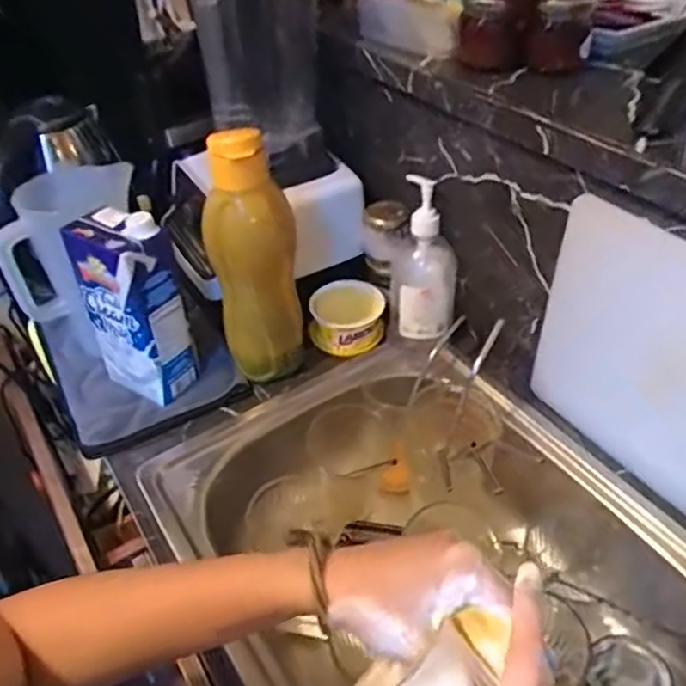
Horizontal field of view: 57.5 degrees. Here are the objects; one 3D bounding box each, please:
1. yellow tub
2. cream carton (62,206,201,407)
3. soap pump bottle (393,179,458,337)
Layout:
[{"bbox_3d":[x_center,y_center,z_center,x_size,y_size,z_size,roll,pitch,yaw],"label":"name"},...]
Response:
[{"bbox_3d":[0.004,-0.031,0.750,0.085,0.052,0.076,-4,42,-1],"label":"yellow tub"},{"bbox_3d":[-0.211,-0.035,0.637,0.081,0.190,0.070,24,49,28],"label":"cream carton"},{"bbox_3d":[0.093,-0.091,0.701,0.072,0.165,0.083,0,44,5],"label":"soap pump bottle"}]

